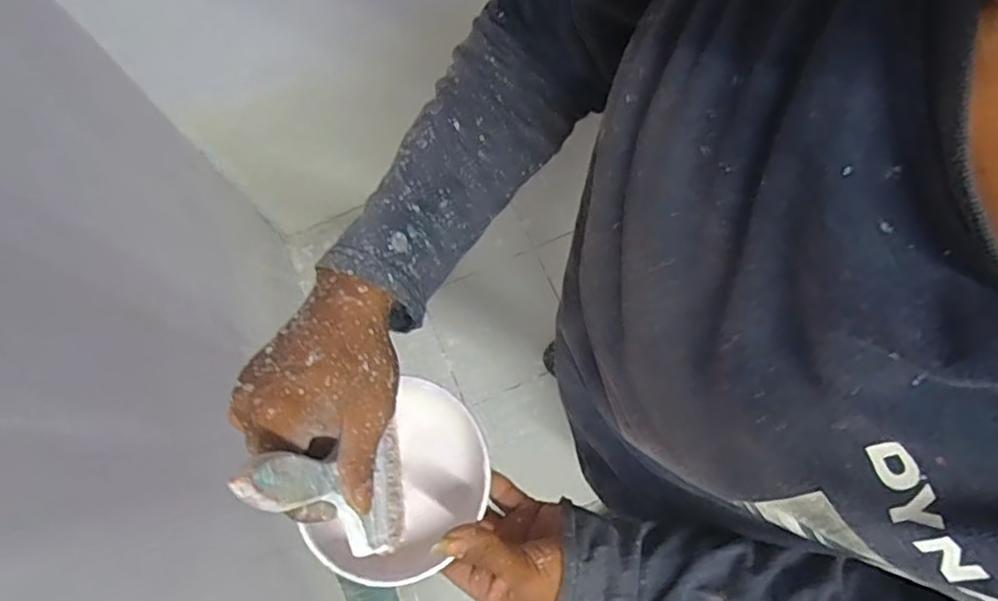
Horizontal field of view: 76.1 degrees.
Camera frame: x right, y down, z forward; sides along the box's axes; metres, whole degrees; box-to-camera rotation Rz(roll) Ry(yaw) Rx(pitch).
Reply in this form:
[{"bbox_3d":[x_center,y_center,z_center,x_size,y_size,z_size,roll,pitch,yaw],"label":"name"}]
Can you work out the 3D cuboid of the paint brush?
[{"bbox_3d":[-0.092,0.108,0.381,0.018,0.194,0.082,3,71,13],"label":"paint brush"}]

